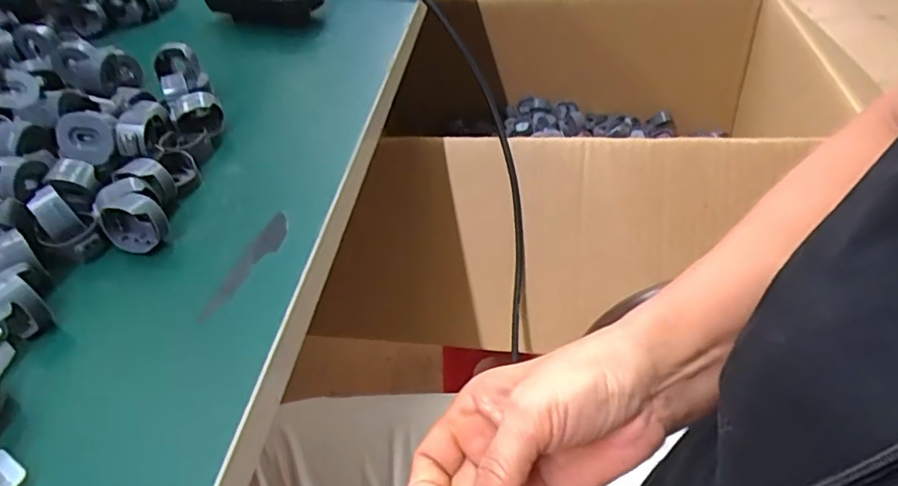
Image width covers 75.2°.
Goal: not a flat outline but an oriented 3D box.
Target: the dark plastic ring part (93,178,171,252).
[{"bbox_3d":[-0.156,-0.014,0.284,0.026,0.025,0.033,-29,46,-24],"label":"dark plastic ring part"}]

